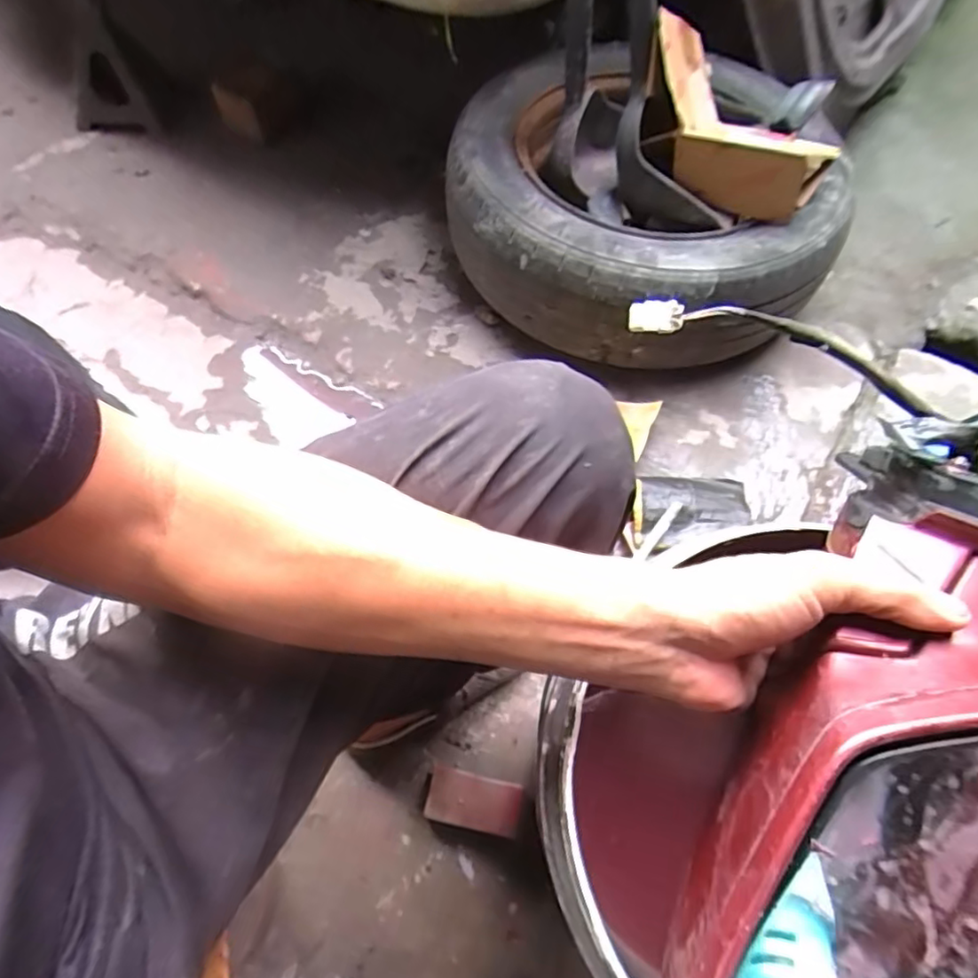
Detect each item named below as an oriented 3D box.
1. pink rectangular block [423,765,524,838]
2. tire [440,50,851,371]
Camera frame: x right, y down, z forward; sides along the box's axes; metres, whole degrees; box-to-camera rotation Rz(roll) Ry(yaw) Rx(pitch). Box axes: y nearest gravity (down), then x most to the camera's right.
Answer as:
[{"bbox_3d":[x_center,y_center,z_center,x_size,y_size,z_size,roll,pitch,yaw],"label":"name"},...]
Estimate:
[{"bbox_3d":[-0.016,0.328,0.640,0.095,0.028,0.050,12,63,6],"label":"pink rectangular block"},{"bbox_3d":[0.220,-0.436,0.920,0.553,0.164,0.518,-3,63,-1],"label":"tire"}]

